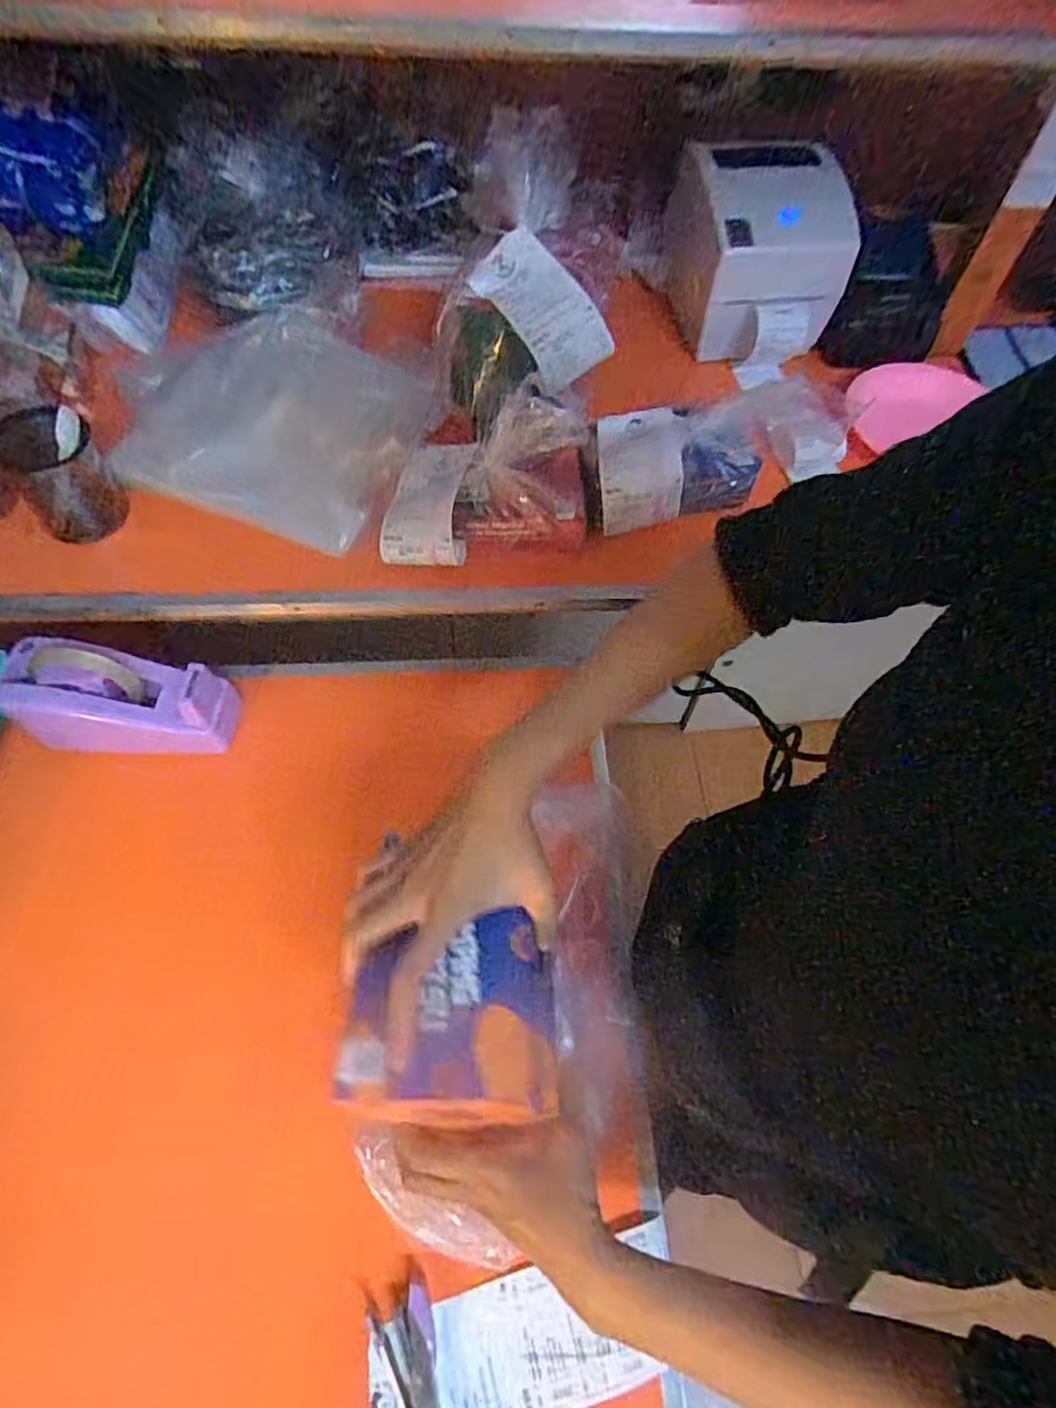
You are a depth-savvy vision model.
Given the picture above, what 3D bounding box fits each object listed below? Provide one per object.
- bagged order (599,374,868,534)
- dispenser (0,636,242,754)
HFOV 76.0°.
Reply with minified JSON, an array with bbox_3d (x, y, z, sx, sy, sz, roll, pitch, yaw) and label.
[{"bbox_3d":[0.192,-0.270,0.699,0.261,0.111,0.103,-11,61,-9],"label":"bagged order"},{"bbox_3d":[-0.386,-0.001,0.655,0.200,0.103,0.087,8,60,2],"label":"dispenser"}]

